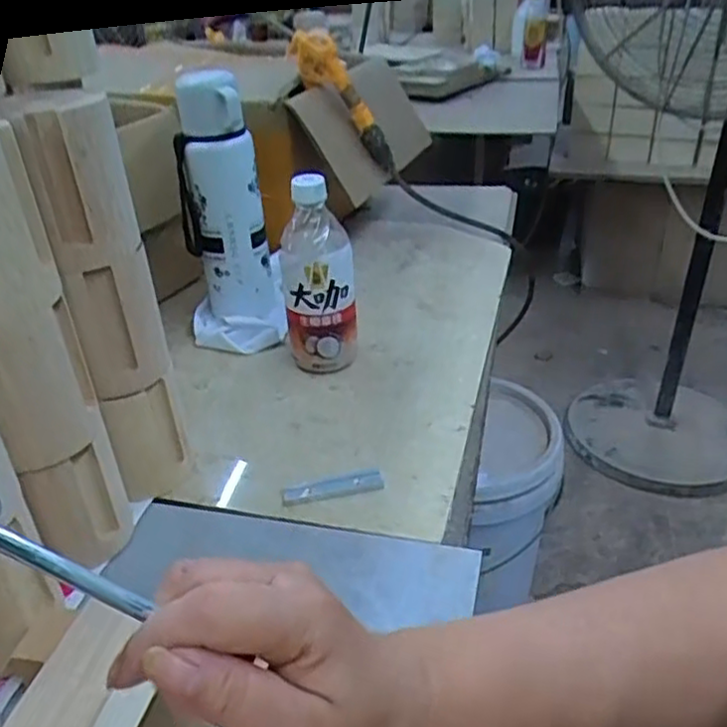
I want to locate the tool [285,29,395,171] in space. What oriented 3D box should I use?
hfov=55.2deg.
[{"bbox_3d":[-0.020,-0.309,0.829,0.050,0.185,0.050,-32,31,11],"label":"tool"}]

